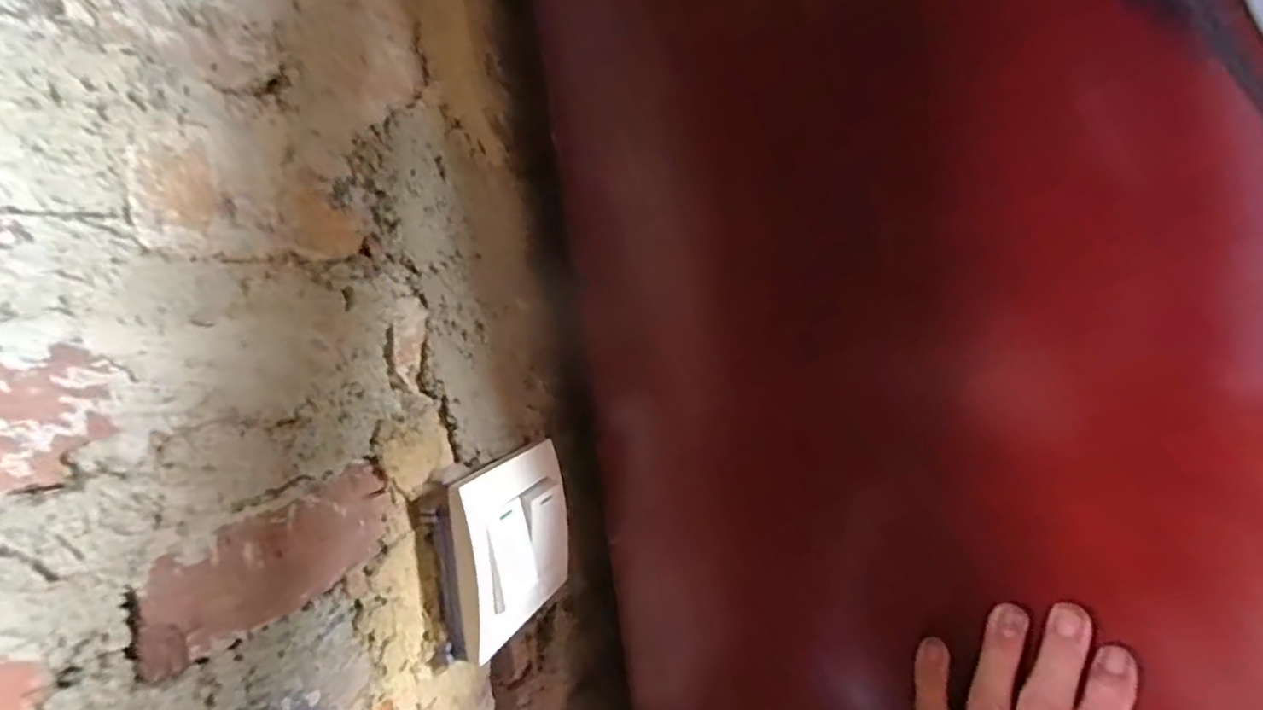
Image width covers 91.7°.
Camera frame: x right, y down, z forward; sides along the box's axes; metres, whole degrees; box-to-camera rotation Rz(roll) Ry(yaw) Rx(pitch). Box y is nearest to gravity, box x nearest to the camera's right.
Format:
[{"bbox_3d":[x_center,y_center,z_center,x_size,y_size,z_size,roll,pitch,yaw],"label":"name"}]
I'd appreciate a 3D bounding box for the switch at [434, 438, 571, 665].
[{"bbox_3d":[-0.060,0.093,0.313,0.021,0.081,0.084,-4,7,29],"label":"switch"}]

